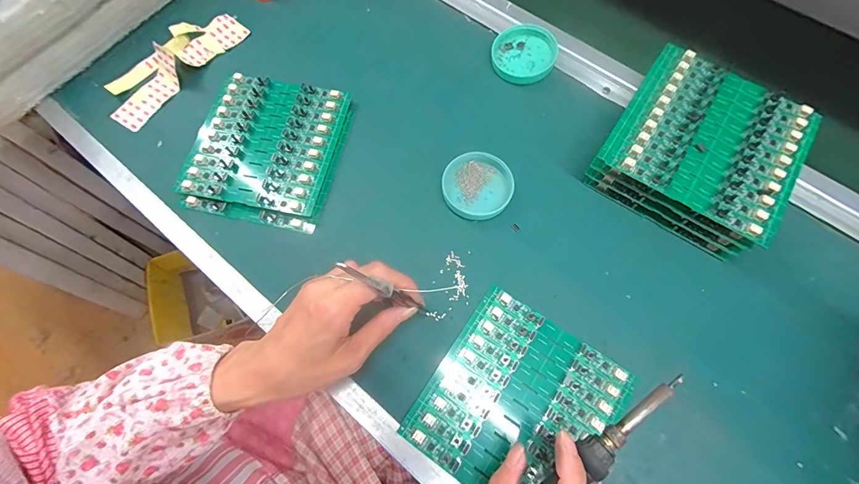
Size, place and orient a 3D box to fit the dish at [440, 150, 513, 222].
[{"bbox_3d":[0.045,-0.051,0.352,0.062,0.022,0.061,-1,71,1],"label":"dish"}]

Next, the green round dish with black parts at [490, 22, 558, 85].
[{"bbox_3d":[0.101,-0.200,0.400,0.068,0.014,0.064,-1,71,1],"label":"green round dish with black parts"}]

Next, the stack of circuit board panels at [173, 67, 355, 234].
[{"bbox_3d":[-0.158,-0.092,0.370,0.135,0.023,0.146,11,71,5],"label":"stack of circuit board panels"}]

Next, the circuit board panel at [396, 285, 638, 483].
[{"bbox_3d":[0.069,0.125,0.291,0.130,0.005,0.138,34,73,13],"label":"circuit board panel"}]

